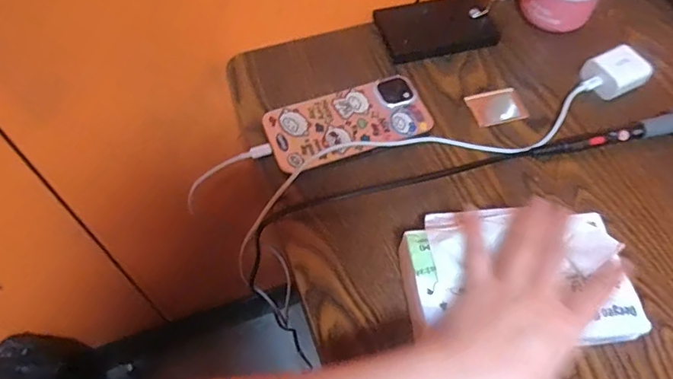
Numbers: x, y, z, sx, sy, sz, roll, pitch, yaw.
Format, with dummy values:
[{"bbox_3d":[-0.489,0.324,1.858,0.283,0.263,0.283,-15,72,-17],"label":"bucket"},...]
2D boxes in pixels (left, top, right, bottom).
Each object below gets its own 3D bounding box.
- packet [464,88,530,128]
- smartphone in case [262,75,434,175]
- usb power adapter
[{"bbox_3d":[0.150,-0.078,0.470,0.052,0.004,0.040,-15,60,-11],"label":"packet"},{"bbox_3d":[0.011,-0.060,0.448,0.143,0.012,0.068,-17,61,-12],"label":"smartphone in case"},{"bbox_3d":[0.267,-0.111,0.481,0.053,0.030,0.042,-22,62,-14],"label":"usb power adapter"}]

